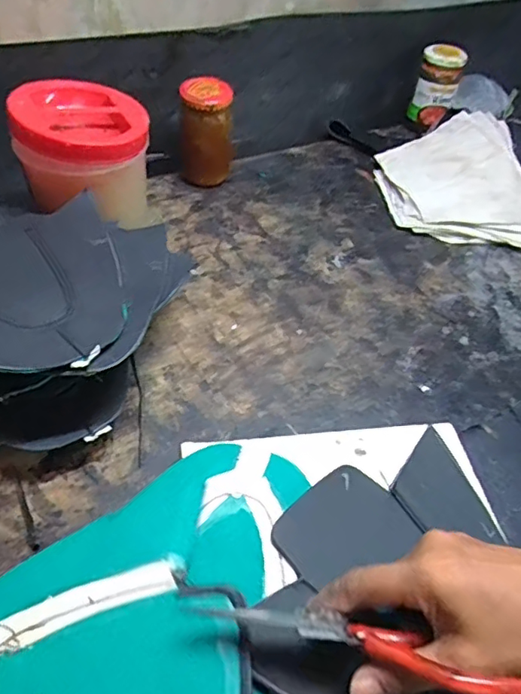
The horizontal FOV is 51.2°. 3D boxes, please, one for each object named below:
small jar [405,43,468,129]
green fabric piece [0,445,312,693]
[{"bbox_3d":[0.252,-0.375,0.783,0.060,0.097,0.054,20,50,11],"label":"small jar"},{"bbox_3d":[-0.071,0.152,0.330,0.198,0.040,0.257,20,50,11],"label":"green fabric piece"}]

